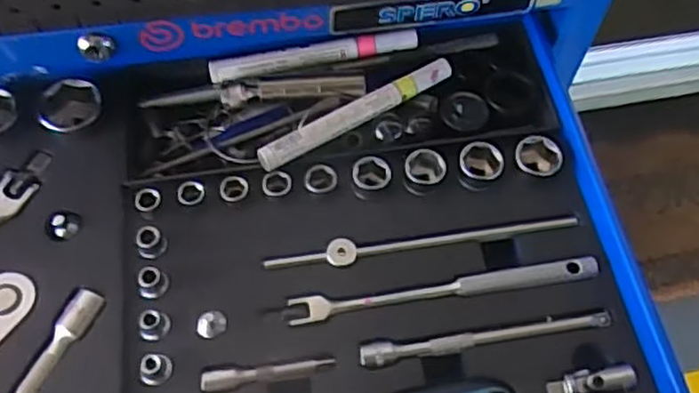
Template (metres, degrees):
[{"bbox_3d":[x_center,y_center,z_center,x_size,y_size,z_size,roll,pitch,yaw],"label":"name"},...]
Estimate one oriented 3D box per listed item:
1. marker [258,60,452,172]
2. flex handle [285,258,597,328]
[{"bbox_3d":[0.006,-0.052,0.450,0.139,0.017,0.015,-29,68,-17],"label":"marker"},{"bbox_3d":[0.056,0.053,0.406,0.181,0.011,0.016,-7,63,-7],"label":"flex handle"}]

